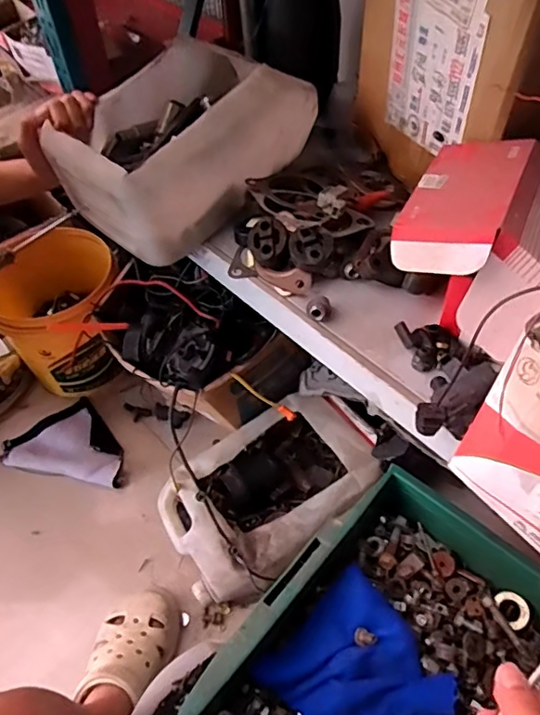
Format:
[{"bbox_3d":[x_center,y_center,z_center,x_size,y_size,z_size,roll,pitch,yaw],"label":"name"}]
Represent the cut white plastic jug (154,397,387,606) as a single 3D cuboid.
[{"bbox_3d":[-0.012,0.220,0.910,0.337,0.134,0.235,-31,57,-19],"label":"cut white plastic jug"}]

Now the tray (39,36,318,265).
[{"bbox_3d":[-0.122,-0.305,0.749,0.244,0.149,0.313,36,62,26],"label":"tray"}]

